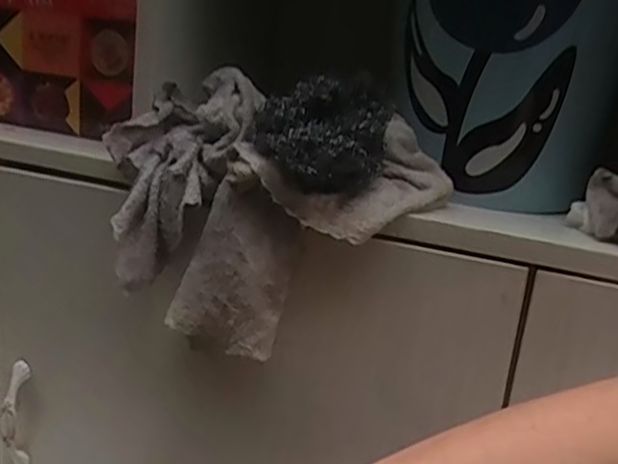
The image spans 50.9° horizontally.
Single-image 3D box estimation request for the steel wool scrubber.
[{"bbox_3d":[0.013,-0.072,0.480,0.103,0.078,0.061,4,14,-13],"label":"steel wool scrubber"}]

